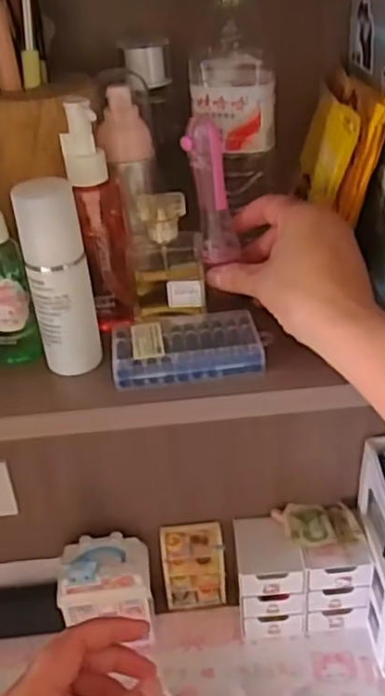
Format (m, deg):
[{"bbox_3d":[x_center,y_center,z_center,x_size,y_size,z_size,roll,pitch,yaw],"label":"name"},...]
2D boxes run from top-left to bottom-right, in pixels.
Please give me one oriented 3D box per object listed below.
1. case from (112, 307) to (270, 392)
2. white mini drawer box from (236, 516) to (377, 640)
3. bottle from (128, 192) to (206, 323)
[{"bbox_3d":[-0.001,-0.001,0.453,0.105,0.021,0.057,-7,34,-3],"label":"case"},{"bbox_3d":[0.136,0.291,0.832,0.163,0.134,0.084,-3,34,3],"label":"white mini drawer box"},{"bbox_3d":[-0.019,-0.068,0.485,0.054,0.092,0.052,-6,34,-2],"label":"bottle"}]

